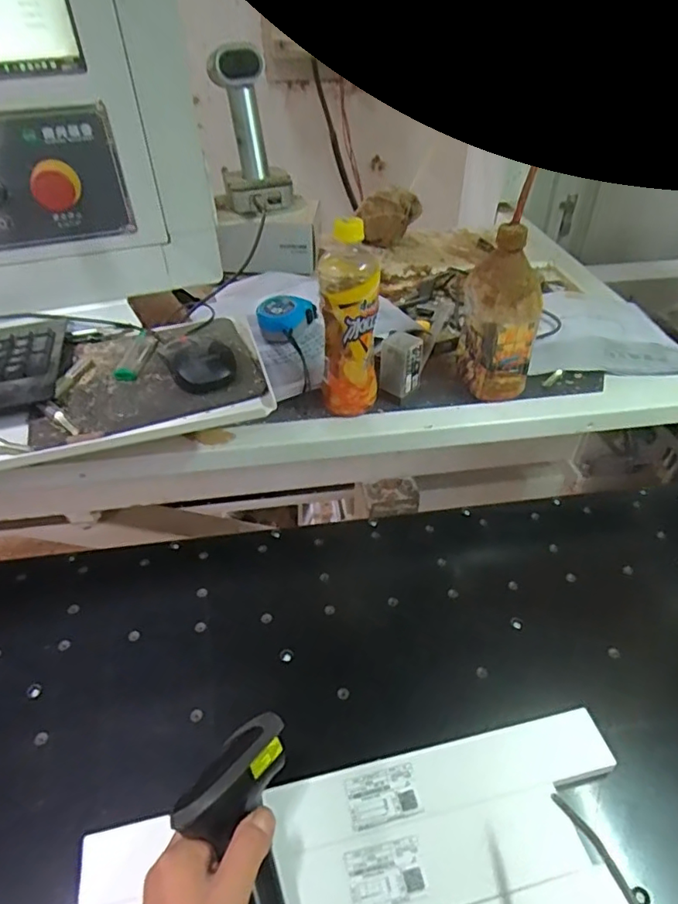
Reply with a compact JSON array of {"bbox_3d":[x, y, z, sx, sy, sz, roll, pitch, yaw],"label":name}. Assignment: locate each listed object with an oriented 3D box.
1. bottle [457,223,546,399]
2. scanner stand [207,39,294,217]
[{"bbox_3d":[0.185,-0.154,0.654,0.079,0.192,0.090,5,41,7],"label":"bottle"},{"bbox_3d":[-0.101,-0.367,0.646,0.082,0.153,0.078,-5,41,-4],"label":"scanner stand"}]

